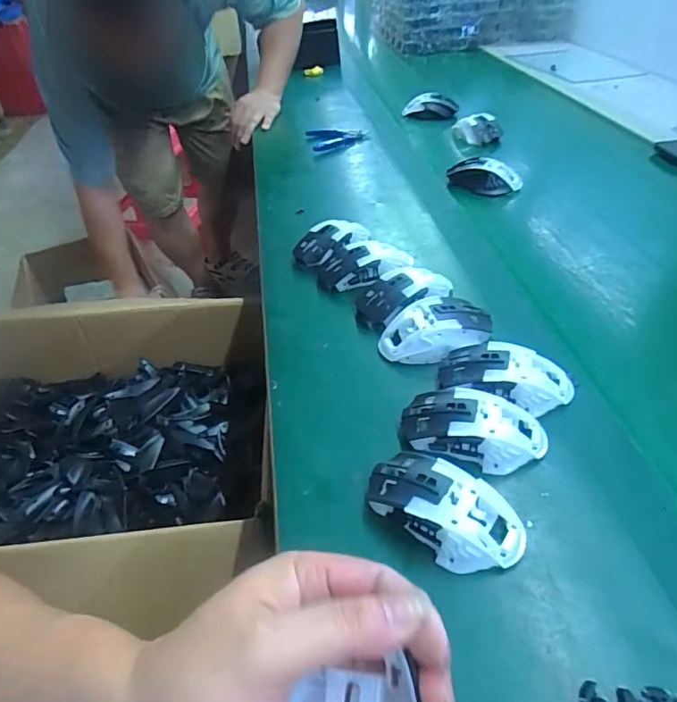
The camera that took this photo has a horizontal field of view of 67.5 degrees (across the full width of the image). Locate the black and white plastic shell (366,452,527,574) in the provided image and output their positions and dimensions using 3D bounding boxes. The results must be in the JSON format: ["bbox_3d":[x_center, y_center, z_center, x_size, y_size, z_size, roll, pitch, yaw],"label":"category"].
[{"bbox_3d":[0.077,0.114,0.371,0.114,0.031,0.059,23,48,27],"label":"black and white plastic shell"}]

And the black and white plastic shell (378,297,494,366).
[{"bbox_3d":[0.100,-0.018,0.516,0.116,0.039,0.066,-8,42,-4],"label":"black and white plastic shell"}]

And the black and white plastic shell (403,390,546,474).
[{"bbox_3d":[0.113,0.062,0.422,0.115,0.033,0.061,6,42,11],"label":"black and white plastic shell"}]

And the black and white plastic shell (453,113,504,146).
[{"bbox_3d":[0.256,-0.405,0.931,0.089,0.042,0.057,6,42,12],"label":"black and white plastic shell"}]

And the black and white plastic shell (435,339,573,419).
[{"bbox_3d":[0.151,0.024,0.460,0.113,0.039,0.058,10,43,15],"label":"black and white plastic shell"}]

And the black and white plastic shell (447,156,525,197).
[{"bbox_3d":[0.221,-0.266,0.774,0.110,0.035,0.059,10,43,16],"label":"black and white plastic shell"}]

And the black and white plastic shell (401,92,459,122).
[{"bbox_3d":[0.188,-0.500,1.045,0.109,0.046,0.046,-1,41,3],"label":"black and white plastic shell"}]

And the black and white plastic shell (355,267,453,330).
[{"bbox_3d":[0.075,-0.062,0.565,0.113,0.039,0.069,-27,46,-24],"label":"black and white plastic shell"}]

